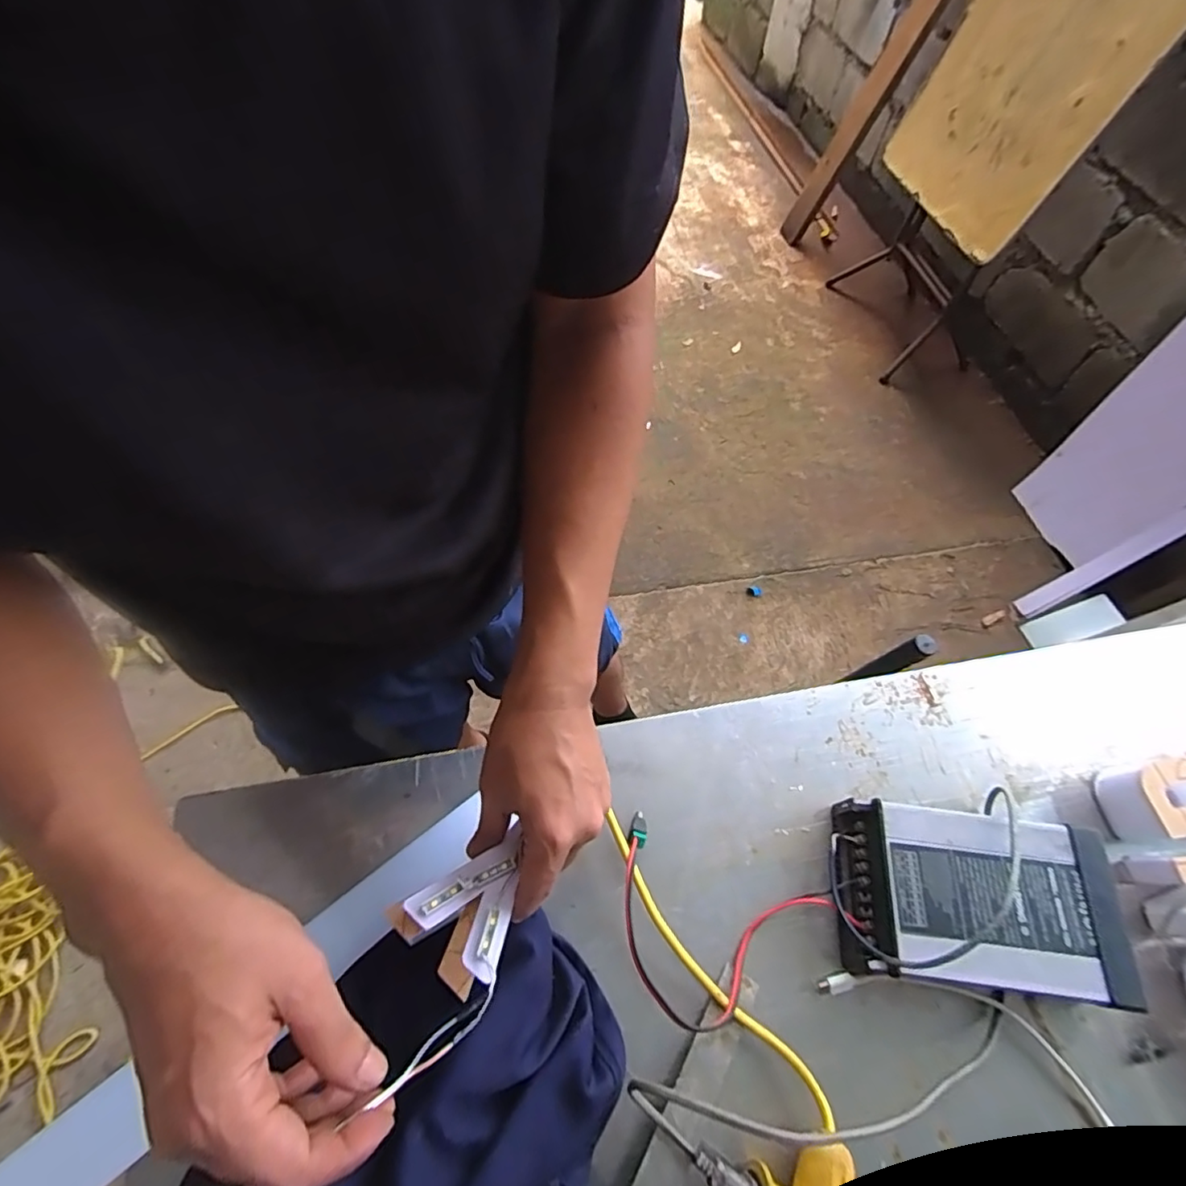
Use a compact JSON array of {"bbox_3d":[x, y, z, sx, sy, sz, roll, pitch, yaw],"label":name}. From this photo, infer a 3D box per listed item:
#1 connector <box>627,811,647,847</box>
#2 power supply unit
[{"bbox_3d":[0.034,0.177,0.432,0.014,0.038,0.008,10,102,4],"label":"connector"},{"bbox_3d":[0.275,0.218,0.411,0.193,0.049,0.110,8,61,3],"label":"power supply unit"}]

